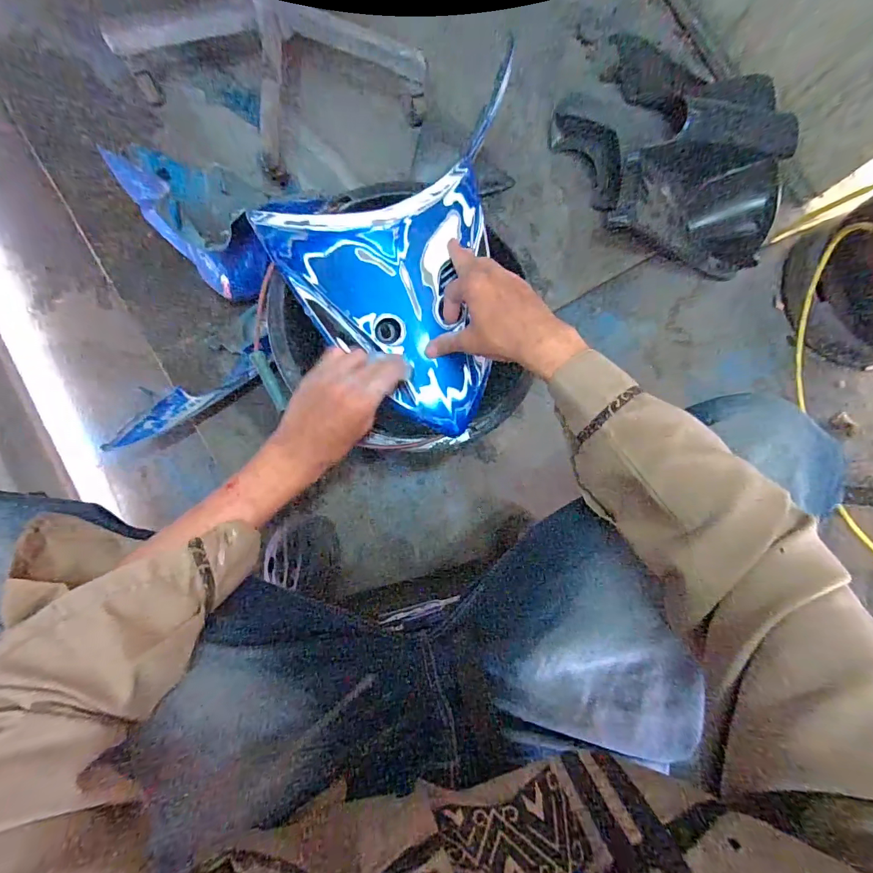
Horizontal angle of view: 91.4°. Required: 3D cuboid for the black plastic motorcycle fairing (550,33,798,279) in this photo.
[{"bbox_3d":[0.446,-0.518,0.764,0.457,0.132,0.342,37,82,0],"label":"black plastic motorcycle fairing"}]

